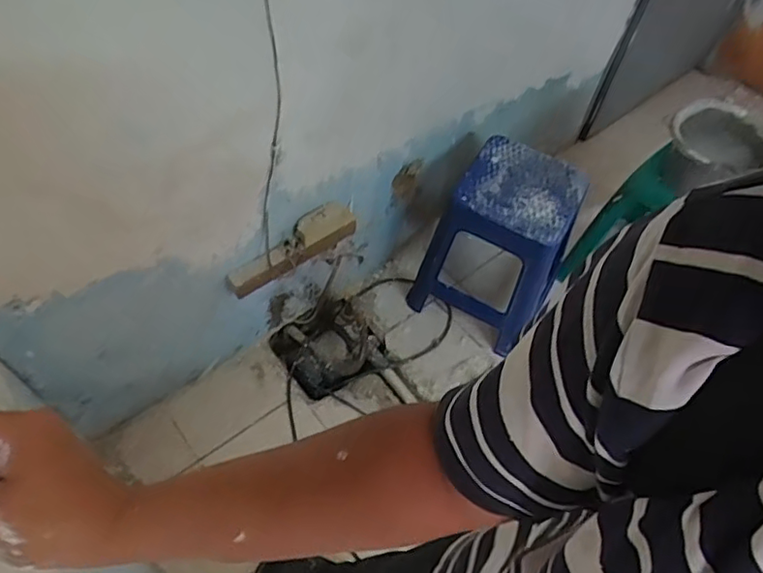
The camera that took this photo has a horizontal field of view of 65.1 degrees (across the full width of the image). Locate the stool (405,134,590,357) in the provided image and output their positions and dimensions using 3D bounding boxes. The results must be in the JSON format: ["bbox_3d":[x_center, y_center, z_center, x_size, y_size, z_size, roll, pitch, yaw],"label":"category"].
[{"bbox_3d":[0.311,-0.106,1.591,0.324,0.454,0.333,29,61,13],"label":"stool"}]

